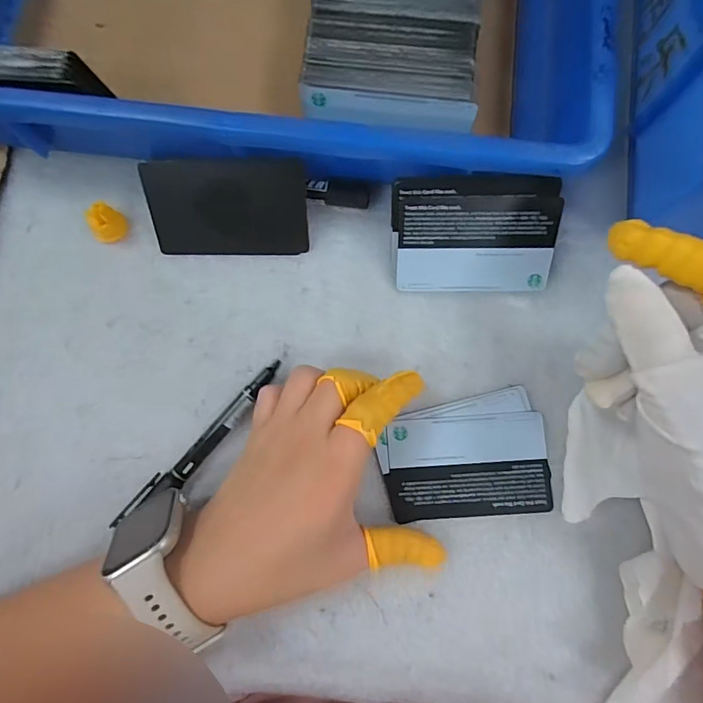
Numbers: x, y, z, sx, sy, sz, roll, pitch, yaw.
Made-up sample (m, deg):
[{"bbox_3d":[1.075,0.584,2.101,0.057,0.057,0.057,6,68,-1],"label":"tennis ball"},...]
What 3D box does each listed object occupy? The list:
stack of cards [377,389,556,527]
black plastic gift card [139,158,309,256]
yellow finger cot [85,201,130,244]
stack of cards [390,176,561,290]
[{"bbox_3d":[0.062,0.058,0.258,0.088,0.004,0.066,-6,83,2],"label":"stack of cards"},{"bbox_3d":[-0.070,-0.081,0.268,0.088,0.007,0.052,-1,118,-1],"label":"black plastic gift card"},{"bbox_3d":[-0.145,-0.076,0.278,0.018,0.019,0.020,34,85,6],"label":"yellow finger cot"},{"bbox_3d":[0.067,-0.063,0.258,0.088,0.004,0.063,-1,124,2],"label":"stack of cards"}]

